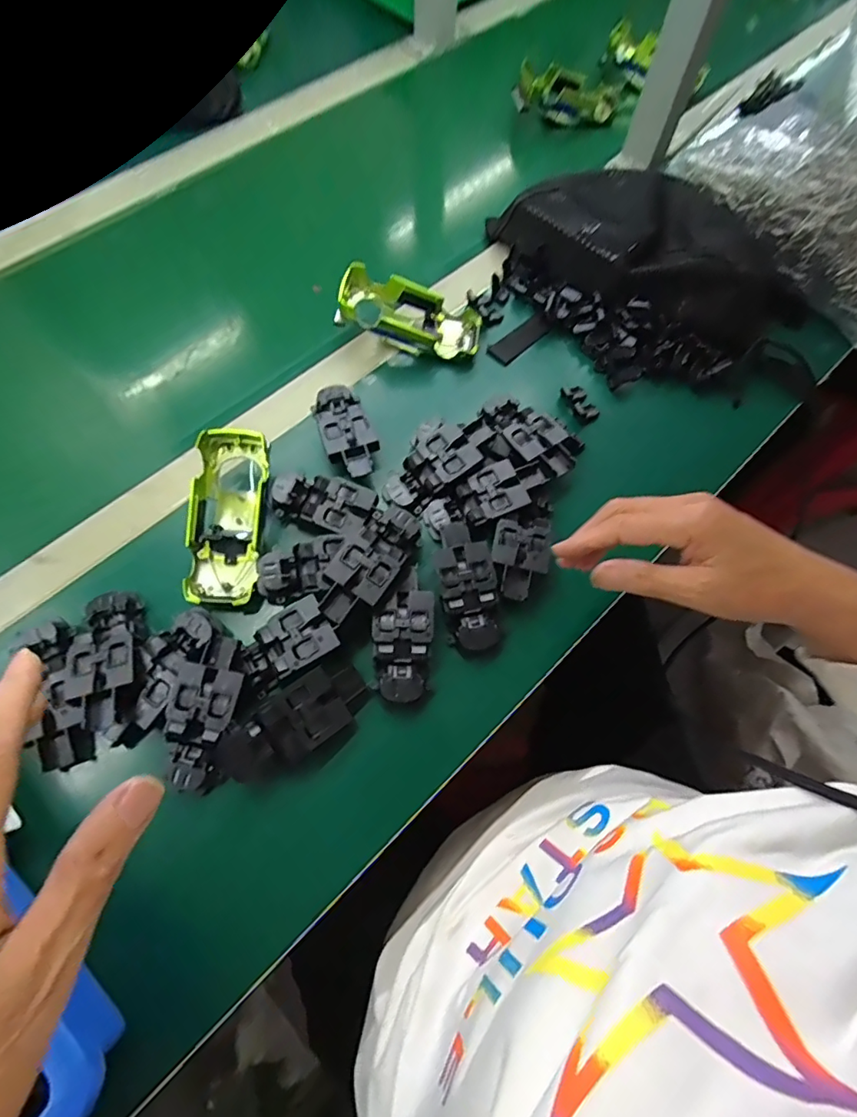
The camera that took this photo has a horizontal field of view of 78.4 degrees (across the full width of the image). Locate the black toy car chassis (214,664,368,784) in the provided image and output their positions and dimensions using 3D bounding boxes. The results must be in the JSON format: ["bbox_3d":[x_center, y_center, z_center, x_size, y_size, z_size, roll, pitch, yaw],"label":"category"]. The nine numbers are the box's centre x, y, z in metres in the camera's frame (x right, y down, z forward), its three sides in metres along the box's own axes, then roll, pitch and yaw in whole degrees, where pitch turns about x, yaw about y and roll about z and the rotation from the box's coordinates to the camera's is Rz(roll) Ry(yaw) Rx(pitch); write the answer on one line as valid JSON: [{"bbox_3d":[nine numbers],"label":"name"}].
[{"bbox_3d":[-0.089,0.110,0.353,0.101,0.024,0.041,-36,73,-16],"label":"black toy car chassis"}]

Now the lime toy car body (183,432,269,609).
[{"bbox_3d":[-0.155,-0.032,0.410,0.055,0.038,0.136,3,82,-9],"label":"lime toy car body"}]

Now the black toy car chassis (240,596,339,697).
[{"bbox_3d":[-0.100,0.061,0.374,0.064,0.017,0.043,-28,71,-14],"label":"black toy car chassis"}]

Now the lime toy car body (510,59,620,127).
[{"bbox_3d":[0.189,-0.584,0.667,0.177,0.039,0.074,-21,69,-25],"label":"lime toy car body"}]

